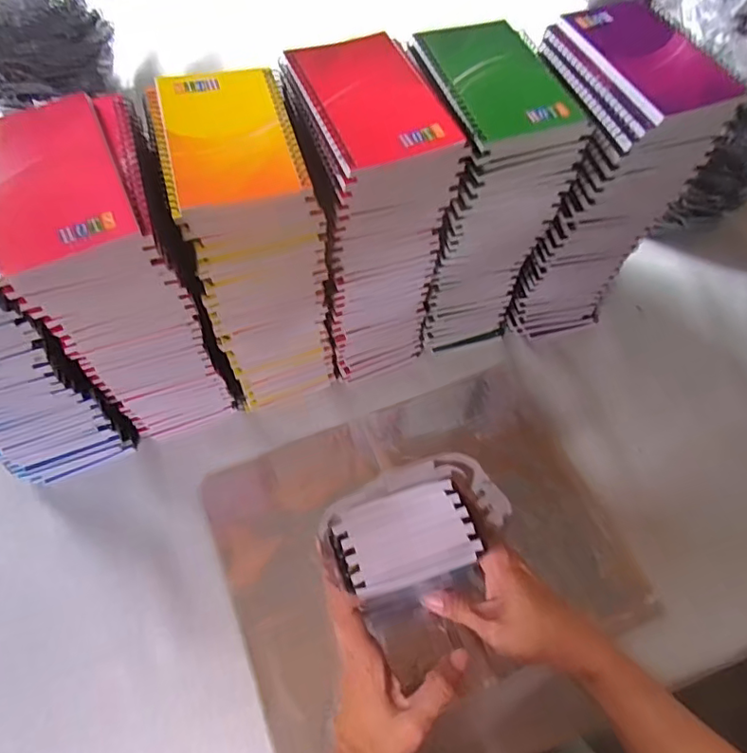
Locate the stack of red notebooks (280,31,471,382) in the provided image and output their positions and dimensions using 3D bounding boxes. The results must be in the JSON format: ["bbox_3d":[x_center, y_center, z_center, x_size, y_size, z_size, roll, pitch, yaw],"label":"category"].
[{"bbox_3d":[-0.008,-0.123,0.487,0.092,0.264,0.130,-16,64,-12],"label":"stack of red notebooks"}]

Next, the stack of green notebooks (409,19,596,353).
[{"bbox_3d":[0.085,-0.155,0.511,0.101,0.258,0.136,-14,64,-11],"label":"stack of green notebooks"}]

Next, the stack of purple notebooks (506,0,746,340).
[{"bbox_3d":[0.188,-0.166,0.520,0.108,0.276,0.125,-9,63,-9],"label":"stack of purple notebooks"}]

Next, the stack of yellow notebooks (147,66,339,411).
[{"bbox_3d":[-0.103,-0.095,0.475,0.093,0.259,0.136,-20,65,-14],"label":"stack of yellow notebooks"}]

